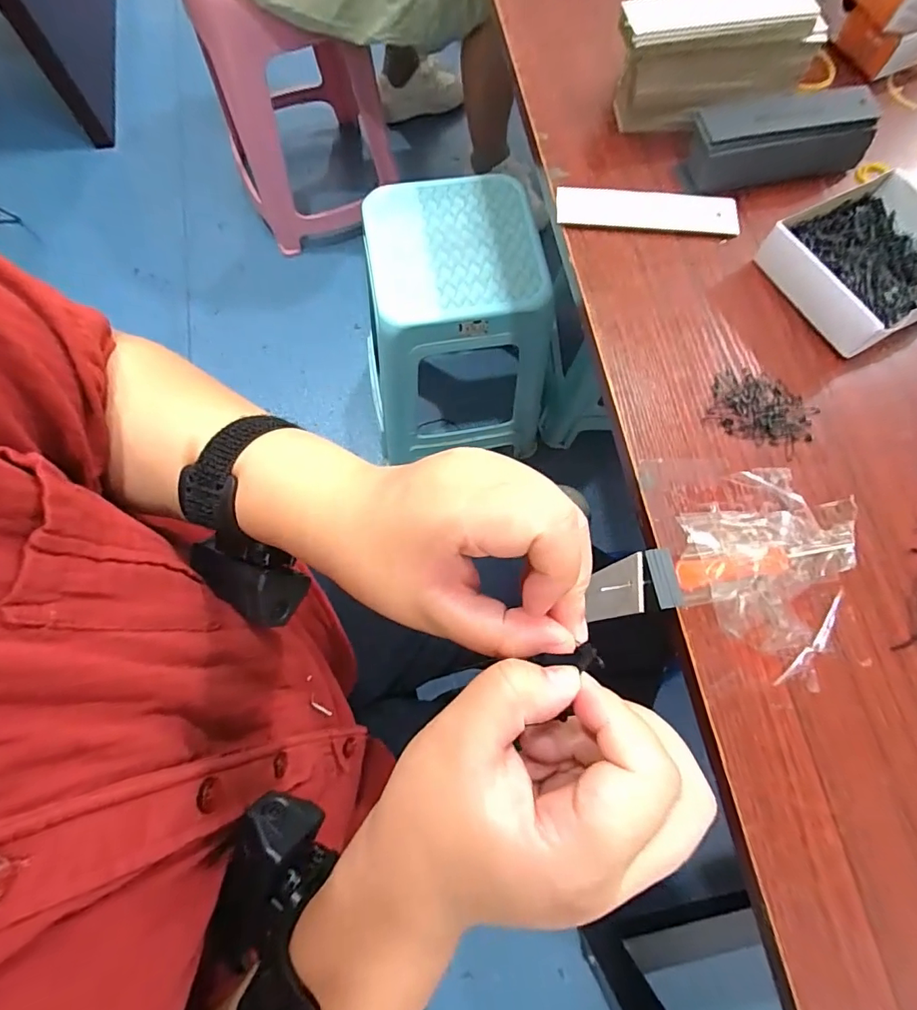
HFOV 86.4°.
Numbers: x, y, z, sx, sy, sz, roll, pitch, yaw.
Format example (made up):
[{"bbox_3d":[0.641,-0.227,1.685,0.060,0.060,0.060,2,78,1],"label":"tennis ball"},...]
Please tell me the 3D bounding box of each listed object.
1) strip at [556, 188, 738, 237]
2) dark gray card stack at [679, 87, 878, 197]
[{"bbox_3d":[0.133,-0.207,0.345,0.126,0.008,0.030,2,73,-1],"label":"strip"},{"bbox_3d":[0.223,-0.256,0.344,0.129,0.035,0.038,-13,74,-5],"label":"dark gray card stack"}]

